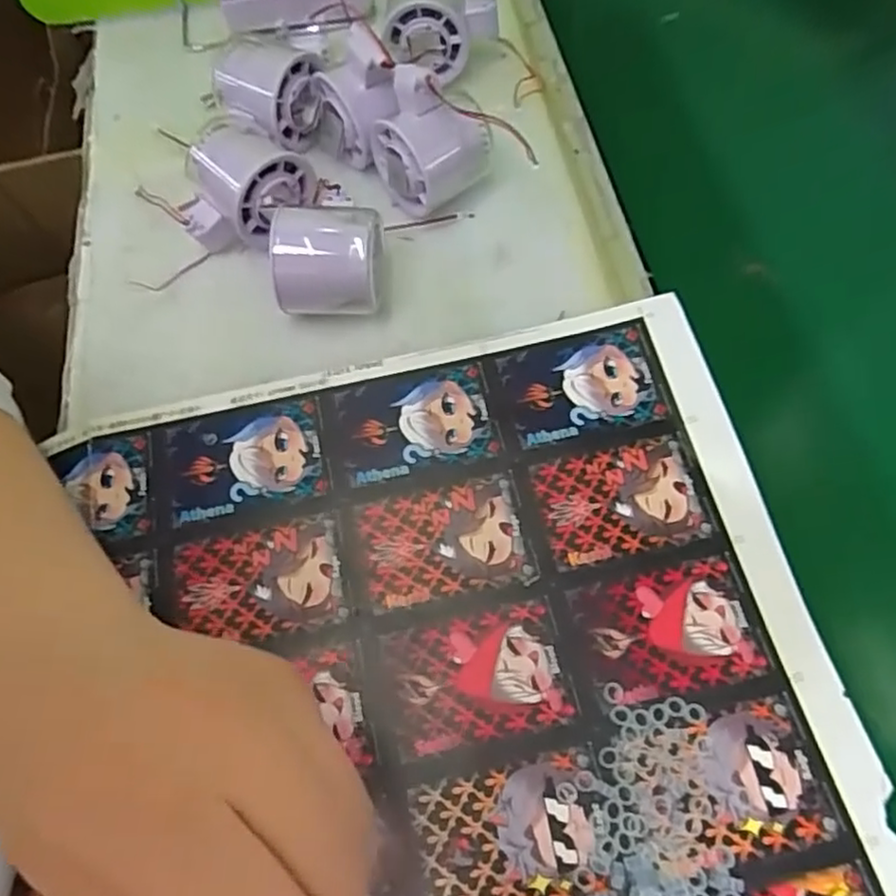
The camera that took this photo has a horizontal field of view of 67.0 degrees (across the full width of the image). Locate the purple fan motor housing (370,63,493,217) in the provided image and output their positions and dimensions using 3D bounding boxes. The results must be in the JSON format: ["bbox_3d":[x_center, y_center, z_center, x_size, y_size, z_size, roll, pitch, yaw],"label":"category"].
[{"bbox_3d":[-0.008,-0.185,0.408,0.060,0.079,0.050,-33,67,-14],"label":"purple fan motor housing"}]

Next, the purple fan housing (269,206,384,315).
[{"bbox_3d":[-0.067,-0.105,0.386,0.059,0.049,0.051,-2,64,1],"label":"purple fan housing"}]

